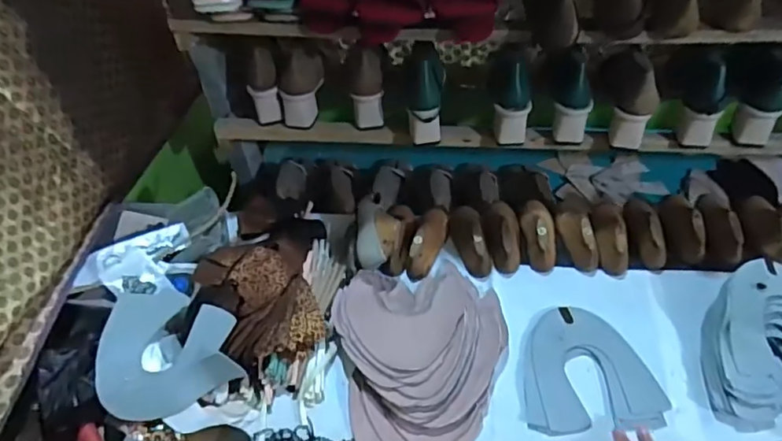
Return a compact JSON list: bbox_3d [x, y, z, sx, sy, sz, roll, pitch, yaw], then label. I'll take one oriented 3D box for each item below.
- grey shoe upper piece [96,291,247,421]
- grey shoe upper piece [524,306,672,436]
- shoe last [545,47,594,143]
[{"bbox_3d":[-0.298,0.159,0.749,0.169,0.056,0.179,-21,48,-13],"label":"grey shoe upper piece"},{"bbox_3d":[0.258,0.193,0.740,0.170,0.004,0.170,-4,49,2],"label":"grey shoe upper piece"},{"bbox_3d":[0.275,-0.205,0.851,0.065,0.144,0.090,0,47,6],"label":"shoe last"}]

